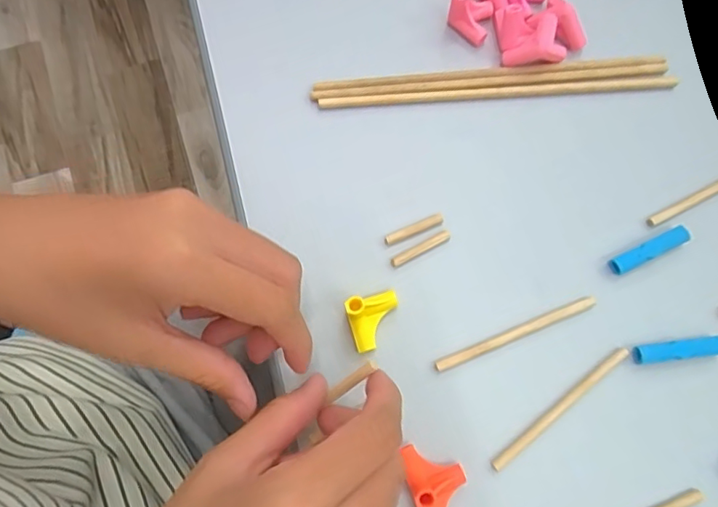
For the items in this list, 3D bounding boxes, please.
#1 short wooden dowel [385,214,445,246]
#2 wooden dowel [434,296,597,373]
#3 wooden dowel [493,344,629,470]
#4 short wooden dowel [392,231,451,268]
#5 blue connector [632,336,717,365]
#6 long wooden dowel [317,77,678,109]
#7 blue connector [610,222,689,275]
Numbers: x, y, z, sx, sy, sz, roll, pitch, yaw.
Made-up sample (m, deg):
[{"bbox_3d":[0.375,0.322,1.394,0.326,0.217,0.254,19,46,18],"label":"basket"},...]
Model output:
[{"bbox_3d":[0.029,-0.012,0.290,0.032,0.004,0.006,-23,78,-6],"label":"short wooden dowel"},{"bbox_3d":[0.078,0.040,0.277,0.086,0.004,0.007,-22,78,-6],"label":"wooden dowel"},{"bbox_3d":[0.098,0.075,0.269,0.086,0.006,0.006,-38,80,-9],"label":"wooden dowel"},{"bbox_3d":[0.032,-0.003,0.287,0.034,0.004,0.005,-27,79,-7],"label":"short wooden dowel"},{"bbox_3d":[0.157,0.048,0.274,0.044,0.009,0.010,-7,77,-2],"label":"blue connector"},{"bbox_3d":[0.076,-0.089,0.309,0.196,0.004,0.006,-3,77,-1],"label":"long wooden dowel"},{"bbox_3d":[0.149,-0.001,0.285,0.044,0.008,0.010,-26,79,-6],"label":"blue connector"}]

